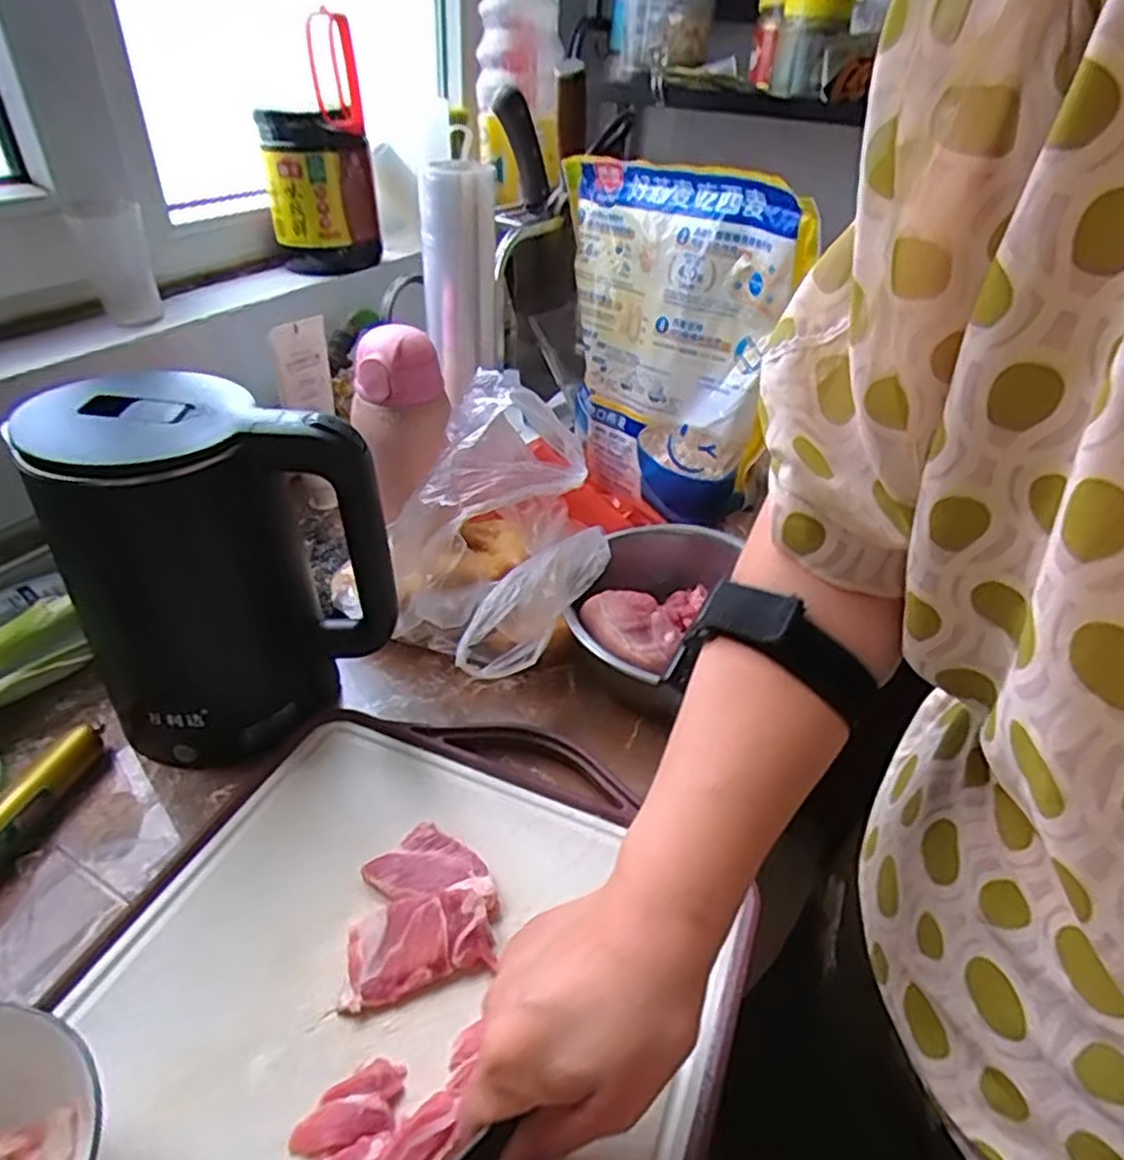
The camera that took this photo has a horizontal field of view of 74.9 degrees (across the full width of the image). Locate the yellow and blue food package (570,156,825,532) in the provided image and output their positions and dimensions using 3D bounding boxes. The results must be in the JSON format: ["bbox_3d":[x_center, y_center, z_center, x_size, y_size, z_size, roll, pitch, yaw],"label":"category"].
[{"bbox_3d":[0.075,-0.217,0.661,0.036,0.269,0.268,-15,41,-40],"label":"yellow and blue food package"}]

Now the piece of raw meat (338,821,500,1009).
[{"bbox_3d":[-0.071,0.169,0.381,0.071,0.023,0.089,0,37,-5],"label":"piece of raw meat"}]

